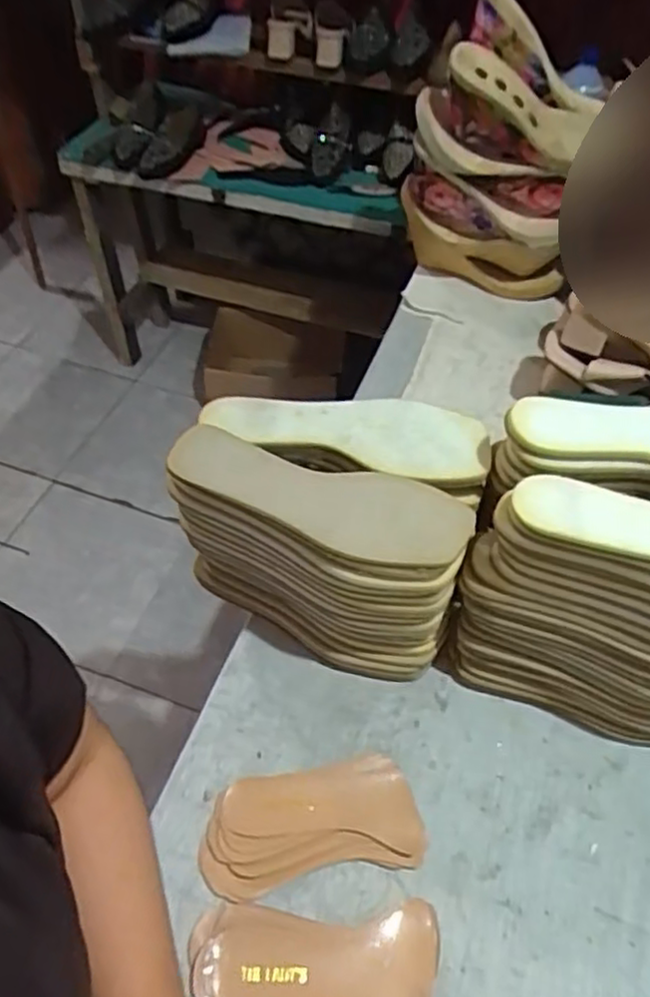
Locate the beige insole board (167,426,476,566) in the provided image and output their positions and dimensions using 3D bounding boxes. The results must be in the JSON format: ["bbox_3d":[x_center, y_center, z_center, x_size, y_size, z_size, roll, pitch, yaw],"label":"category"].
[{"bbox_3d":[-0.004,-0.004,0.540,0.233,0.022,0.084,14,52,8],"label":"beige insole board"}]

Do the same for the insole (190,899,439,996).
[{"bbox_3d":[-0.006,0.335,0.497,0.173,0.019,0.075,1,51,-2],"label":"insole"}]

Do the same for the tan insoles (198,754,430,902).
[{"bbox_3d":[-0.011,0.263,0.561,0.170,0.018,0.086,-6,52,-8],"label":"tan insoles"}]

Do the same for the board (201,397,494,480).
[{"bbox_3d":[0.015,-0.059,0.590,0.239,0.010,0.074,8,64,10],"label":"board"}]

